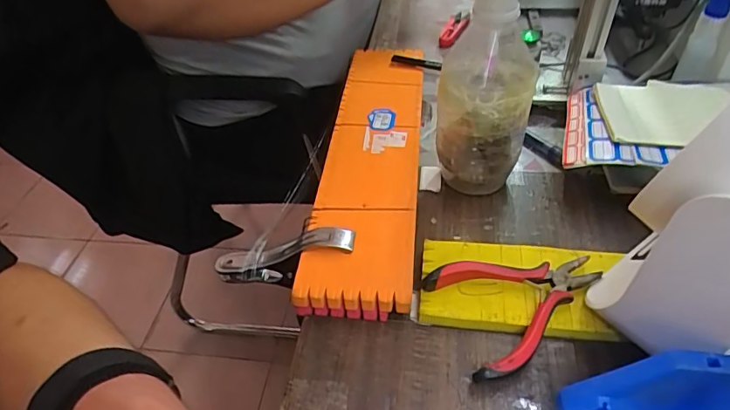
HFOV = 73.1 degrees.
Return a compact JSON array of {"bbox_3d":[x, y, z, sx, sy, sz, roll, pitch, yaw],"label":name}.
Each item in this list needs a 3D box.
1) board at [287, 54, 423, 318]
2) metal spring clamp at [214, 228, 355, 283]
[{"bbox_3d":[0.009,-0.070,0.478,0.086,0.021,0.363,0,38,8],"label":"board"},{"bbox_3d":[-0.062,0.039,0.388,0.117,0.034,0.020,-19,40,22],"label":"metal spring clamp"}]

